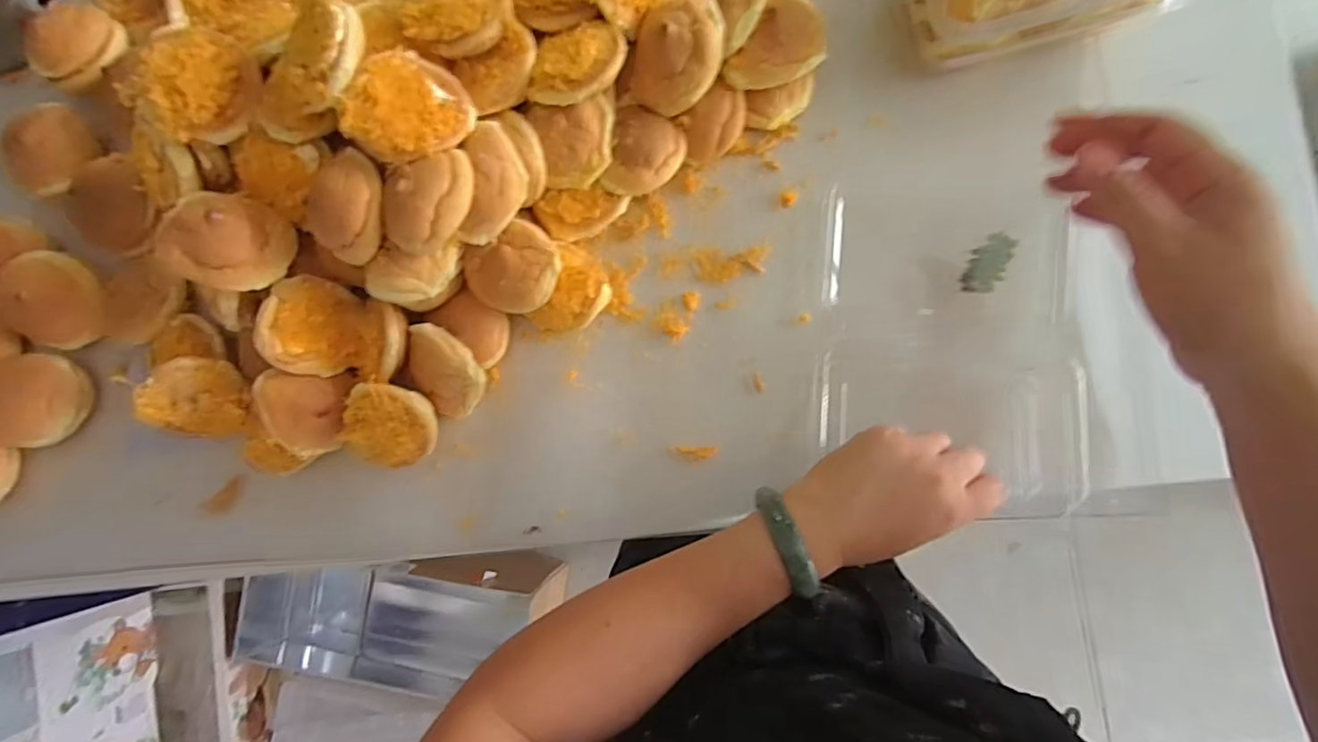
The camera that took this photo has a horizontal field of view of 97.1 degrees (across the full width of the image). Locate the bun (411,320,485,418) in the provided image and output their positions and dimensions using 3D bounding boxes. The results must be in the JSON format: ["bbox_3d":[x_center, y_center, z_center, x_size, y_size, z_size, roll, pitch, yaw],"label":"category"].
[{"bbox_3d":[-0.175,-0.004,0.476,0.060,0.027,0.077,-39,89,28],"label":"bun"}]

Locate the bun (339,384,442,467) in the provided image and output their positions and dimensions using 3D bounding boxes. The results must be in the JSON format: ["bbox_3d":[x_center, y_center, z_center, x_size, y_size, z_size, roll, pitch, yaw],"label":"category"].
[{"bbox_3d":[-0.220,0.041,0.476,0.077,0.031,0.071,16,113,2],"label":"bun"}]

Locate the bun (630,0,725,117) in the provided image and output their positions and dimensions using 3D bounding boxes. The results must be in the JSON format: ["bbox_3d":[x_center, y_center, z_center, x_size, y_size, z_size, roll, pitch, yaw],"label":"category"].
[{"bbox_3d":[0.013,-0.235,0.434,0.067,0.037,0.077,14,123,11],"label":"bun"}]

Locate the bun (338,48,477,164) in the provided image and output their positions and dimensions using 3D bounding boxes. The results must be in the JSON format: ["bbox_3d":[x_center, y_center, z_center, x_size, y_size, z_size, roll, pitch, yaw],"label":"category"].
[{"bbox_3d":[-0.178,-0.181,0.415,0.074,0.035,0.076,30,79,-19],"label":"bun"}]

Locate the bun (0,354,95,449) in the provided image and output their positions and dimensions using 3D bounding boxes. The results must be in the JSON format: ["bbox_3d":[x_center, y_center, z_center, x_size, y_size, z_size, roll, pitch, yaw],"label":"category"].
[{"bbox_3d":[-0.576,0.025,0.527,0.084,0.032,0.080,5,88,8],"label":"bun"}]

